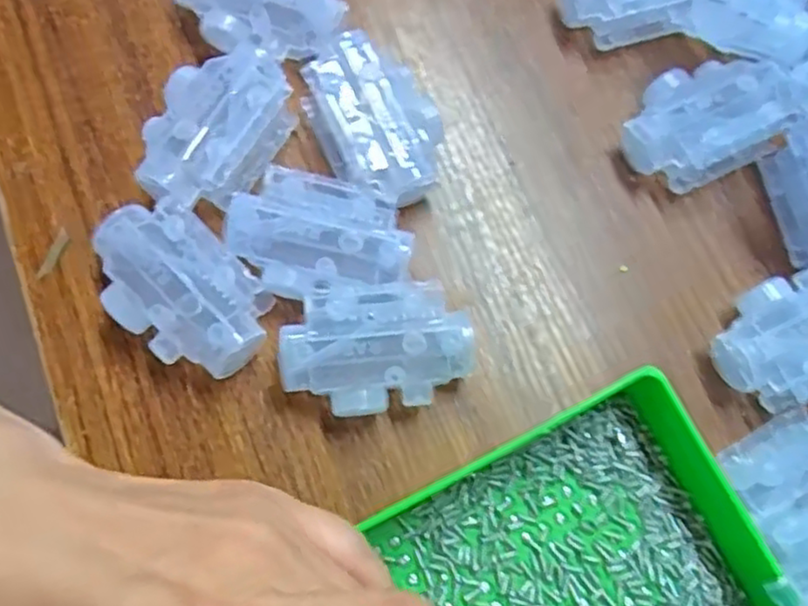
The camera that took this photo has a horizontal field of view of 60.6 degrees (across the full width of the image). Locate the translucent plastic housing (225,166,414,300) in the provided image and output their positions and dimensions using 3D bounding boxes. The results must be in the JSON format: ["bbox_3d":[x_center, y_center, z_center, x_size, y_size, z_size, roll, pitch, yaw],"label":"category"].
[{"bbox_3d":[-0.032,-0.022,0.266,0.068,0.028,0.044,11,74,-1],"label":"translucent plastic housing"}]

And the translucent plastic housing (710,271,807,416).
[{"bbox_3d":[0.156,0.010,0.268,0.068,0.027,0.044,-29,78,-11],"label":"translucent plastic housing"}]

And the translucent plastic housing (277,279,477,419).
[{"bbox_3d":[-0.010,0.018,0.257,0.068,0.029,0.043,-7,75,-6],"label":"translucent plastic housing"}]

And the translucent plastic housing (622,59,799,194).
[{"bbox_3d":[0.127,-0.076,0.291,0.066,0.027,0.043,-21,77,-9],"label":"translucent plastic housing"}]

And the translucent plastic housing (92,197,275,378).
[{"bbox_3d":[-0.082,-0.004,0.256,0.067,0.029,0.044,41,76,8],"label":"translucent plastic housing"}]

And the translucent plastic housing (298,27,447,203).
[{"bbox_3d":[-0.011,-0.071,0.280,0.047,0.031,0.069,-23,77,-10],"label":"translucent plastic housing"}]

